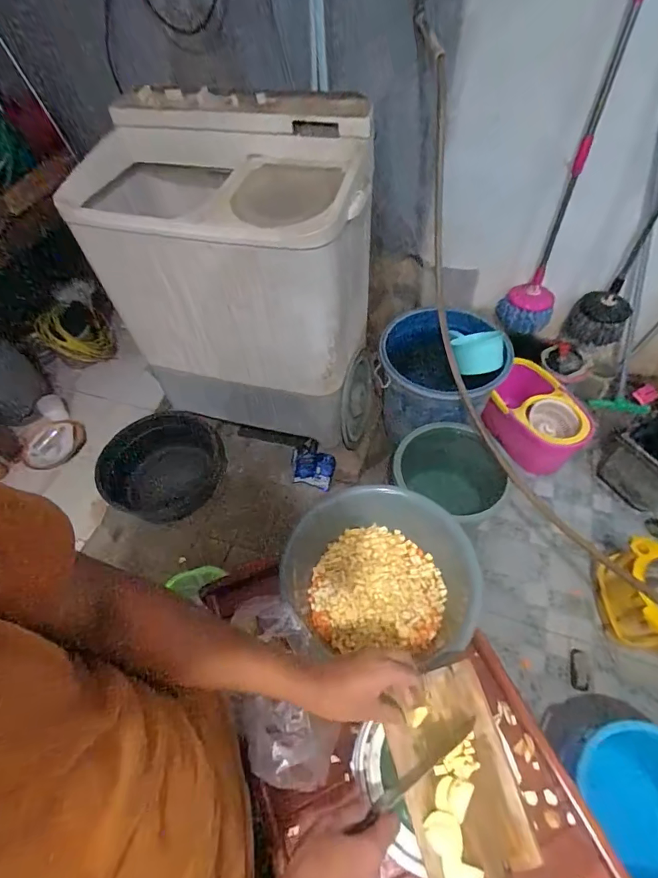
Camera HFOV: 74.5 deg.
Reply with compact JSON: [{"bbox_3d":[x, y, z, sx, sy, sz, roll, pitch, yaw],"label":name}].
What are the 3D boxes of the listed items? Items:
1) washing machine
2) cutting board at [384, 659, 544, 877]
[{"bbox_3d":[-0.253,-0.423,1.316,0.698,0.932,0.398,8,55,10],"label":"washing machine"},{"bbox_3d":[0.147,0.391,0.464,0.122,0.017,0.249,-13,54,-5],"label":"cutting board"}]

